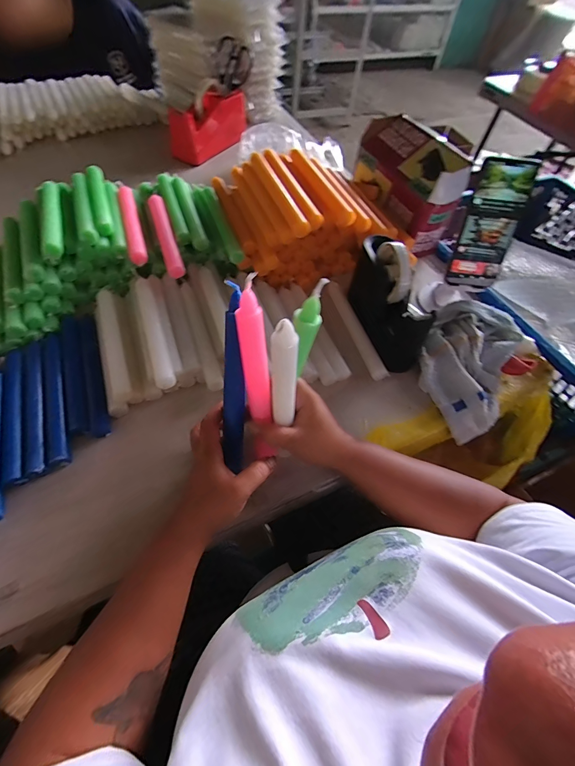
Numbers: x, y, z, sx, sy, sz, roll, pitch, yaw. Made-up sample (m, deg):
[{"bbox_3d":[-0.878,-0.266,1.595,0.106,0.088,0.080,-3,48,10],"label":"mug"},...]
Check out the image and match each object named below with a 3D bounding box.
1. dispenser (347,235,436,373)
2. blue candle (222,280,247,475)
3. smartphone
[{"bbox_3d":[0.144,-0.124,0.494,0.059,0.126,0.181,-12,58,-11],"label":"dispenser"},{"bbox_3d":[-0.054,0.001,0.346,0.023,0.193,0.015,1,20,-3],"label":"blue candle"},{"bbox_3d":[0.283,-0.217,0.476,0.068,0.158,0.017,7,32,1],"label":"smartphone"}]

